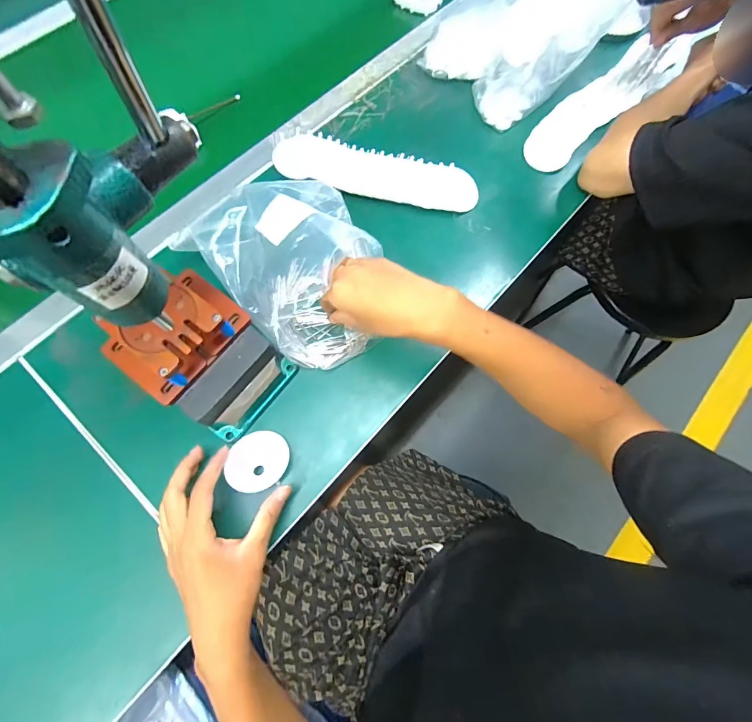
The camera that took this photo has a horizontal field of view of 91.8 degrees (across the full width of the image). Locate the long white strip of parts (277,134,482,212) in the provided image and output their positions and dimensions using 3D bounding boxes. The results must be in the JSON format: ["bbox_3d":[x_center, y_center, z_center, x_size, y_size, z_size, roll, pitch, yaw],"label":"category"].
[{"bbox_3d":[0.001,-0.245,0.474,0.264,0.034,0.051,12,72,2],"label":"long white strip of parts"}]

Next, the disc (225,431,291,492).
[{"bbox_3d":[-0.117,0.099,0.362,0.055,0.004,0.059,7,64,-15],"label":"disc"}]

